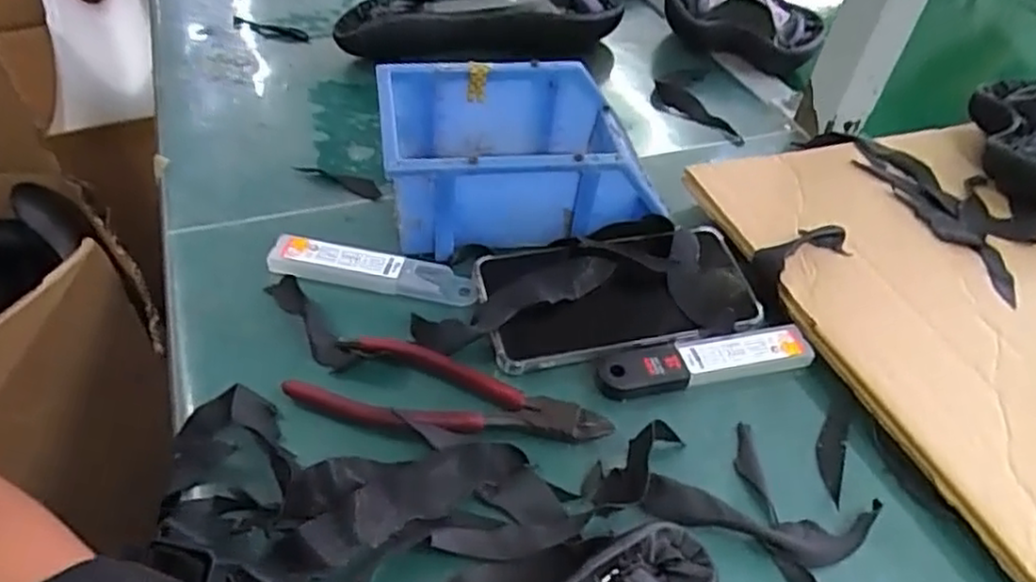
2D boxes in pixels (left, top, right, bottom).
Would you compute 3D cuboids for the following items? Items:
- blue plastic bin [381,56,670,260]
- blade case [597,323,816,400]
[{"bbox_3d":[0.001,-0.092,0.468,0.171,0.066,0.117,-1,47,-7],"label":"blue plastic bin"},{"bbox_3d":[0.108,0.038,0.403,0.126,0.006,0.027,-8,48,-13],"label":"blade case"}]

